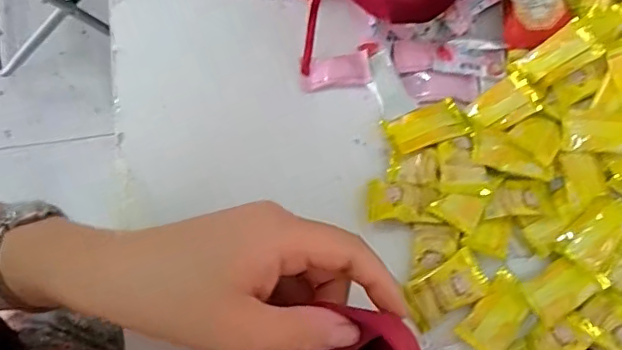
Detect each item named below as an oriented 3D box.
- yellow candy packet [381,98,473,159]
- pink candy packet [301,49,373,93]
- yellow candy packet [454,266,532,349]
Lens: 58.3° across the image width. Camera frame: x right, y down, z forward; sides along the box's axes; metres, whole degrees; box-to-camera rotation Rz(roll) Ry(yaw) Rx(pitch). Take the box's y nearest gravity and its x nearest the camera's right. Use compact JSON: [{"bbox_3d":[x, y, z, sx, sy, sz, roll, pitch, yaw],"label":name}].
[{"bbox_3d":[0.083,-0.035,0.399,0.055,0.008,0.031,-19,75,-7],"label":"yellow candy packet"},{"bbox_3d":[0.019,-0.075,0.418,0.051,0.008,0.025,-12,74,-5],"label":"pink candy packet"},{"bbox_3d":[0.124,0.092,0.366,0.032,0.007,0.054,39,76,9],"label":"yellow candy packet"}]

